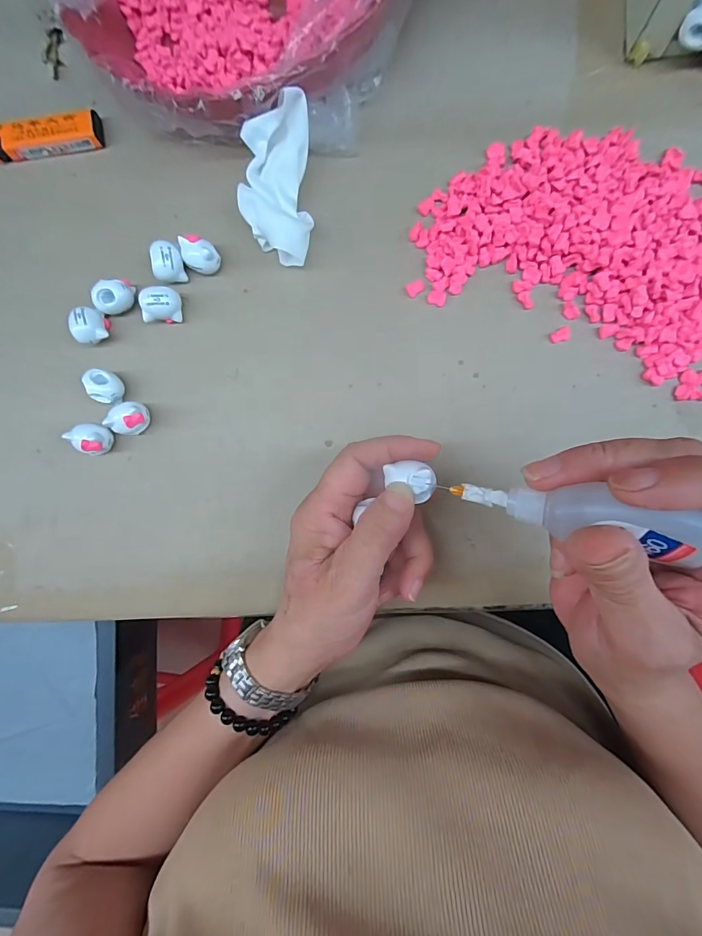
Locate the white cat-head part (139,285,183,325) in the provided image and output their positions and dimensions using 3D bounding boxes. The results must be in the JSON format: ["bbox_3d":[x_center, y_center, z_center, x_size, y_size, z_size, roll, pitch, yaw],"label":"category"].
[{"bbox_3d":[-0.128,-0.110,0.277,0.023,0.022,0.019,-1,86,5],"label":"white cat-head part"}]

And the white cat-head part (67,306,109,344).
[{"bbox_3d":[-0.178,-0.096,0.278,0.017,0.020,0.023,-20,85,3],"label":"white cat-head part"}]

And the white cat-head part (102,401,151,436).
[{"bbox_3d":[-0.148,-0.033,0.275,0.019,0.024,0.022,14,88,6],"label":"white cat-head part"}]

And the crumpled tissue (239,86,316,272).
[{"bbox_3d":[-0.049,-0.182,0.263,0.045,0.015,0.091,3,106,5],"label":"crumpled tissue"}]

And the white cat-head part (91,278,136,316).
[{"bbox_3d":[-0.160,-0.116,0.279,0.026,0.022,0.016,-28,84,3],"label":"white cat-head part"}]

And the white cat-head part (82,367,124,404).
[{"bbox_3d":[-0.164,-0.054,0.274,0.019,0.021,0.020,0,86,5],"label":"white cat-head part"}]

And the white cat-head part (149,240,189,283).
[{"bbox_3d":[-0.123,-0.138,0.278,0.017,0.021,0.023,2,86,5],"label":"white cat-head part"}]

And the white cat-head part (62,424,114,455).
[{"bbox_3d":[-0.173,-0.020,0.275,0.022,0.020,0.020,0,86,5],"label":"white cat-head part"}]

